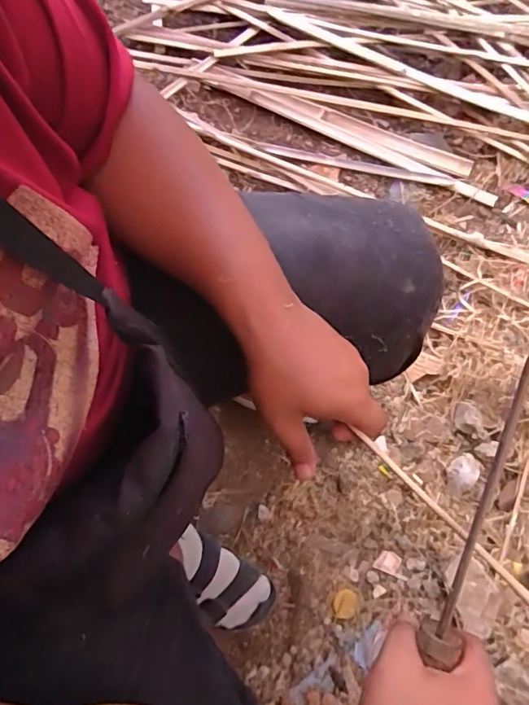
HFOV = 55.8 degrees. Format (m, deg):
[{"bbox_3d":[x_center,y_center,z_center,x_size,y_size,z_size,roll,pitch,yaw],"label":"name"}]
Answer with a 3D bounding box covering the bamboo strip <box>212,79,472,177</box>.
[{"bbox_3d":[0.150,-0.446,0.971,0.513,0.014,0.066,24,77,2],"label":"bamboo strip"}]

